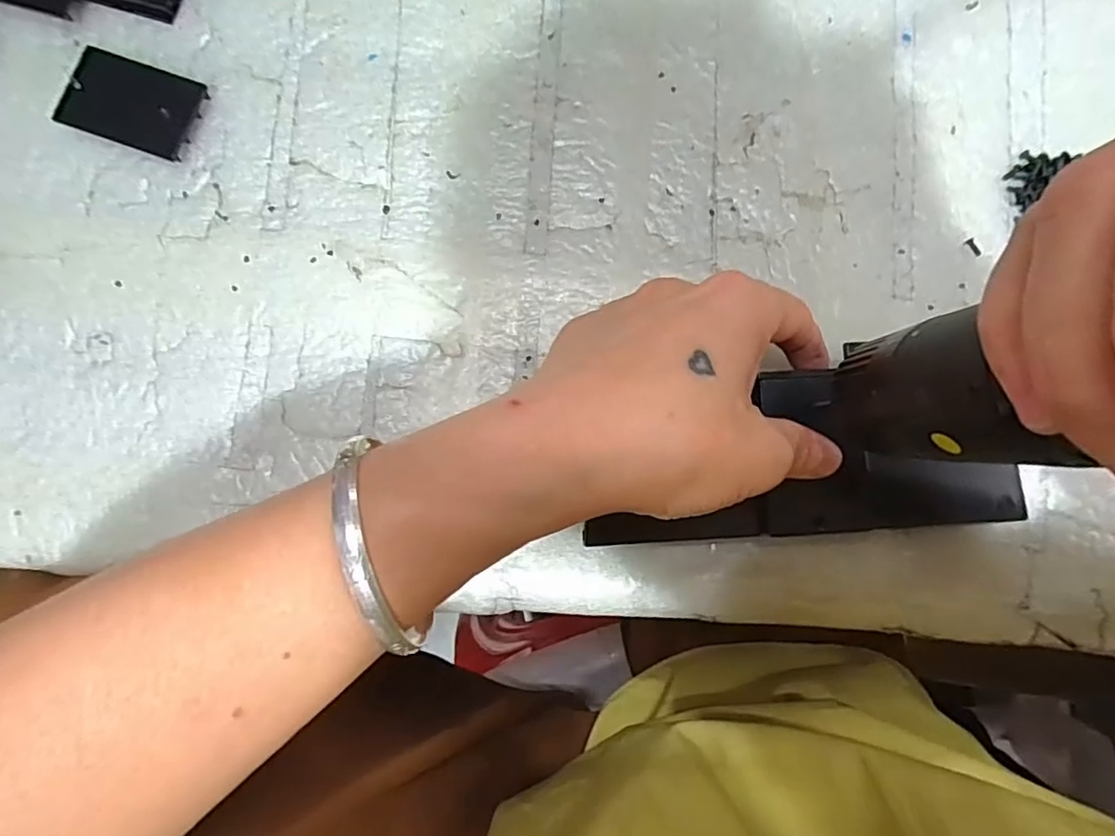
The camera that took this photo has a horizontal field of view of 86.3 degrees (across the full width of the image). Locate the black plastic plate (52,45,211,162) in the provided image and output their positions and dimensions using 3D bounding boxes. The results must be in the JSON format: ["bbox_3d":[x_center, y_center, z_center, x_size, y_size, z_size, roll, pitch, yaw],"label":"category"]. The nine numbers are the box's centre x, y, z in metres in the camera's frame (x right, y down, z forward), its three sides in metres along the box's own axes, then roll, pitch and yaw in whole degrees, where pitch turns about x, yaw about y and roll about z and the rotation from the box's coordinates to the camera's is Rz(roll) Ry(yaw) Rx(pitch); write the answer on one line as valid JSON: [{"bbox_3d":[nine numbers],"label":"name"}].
[{"bbox_3d":[-0.179,-0.132,0.250,0.053,0.008,0.035,20,85,0],"label":"black plastic plate"}]

